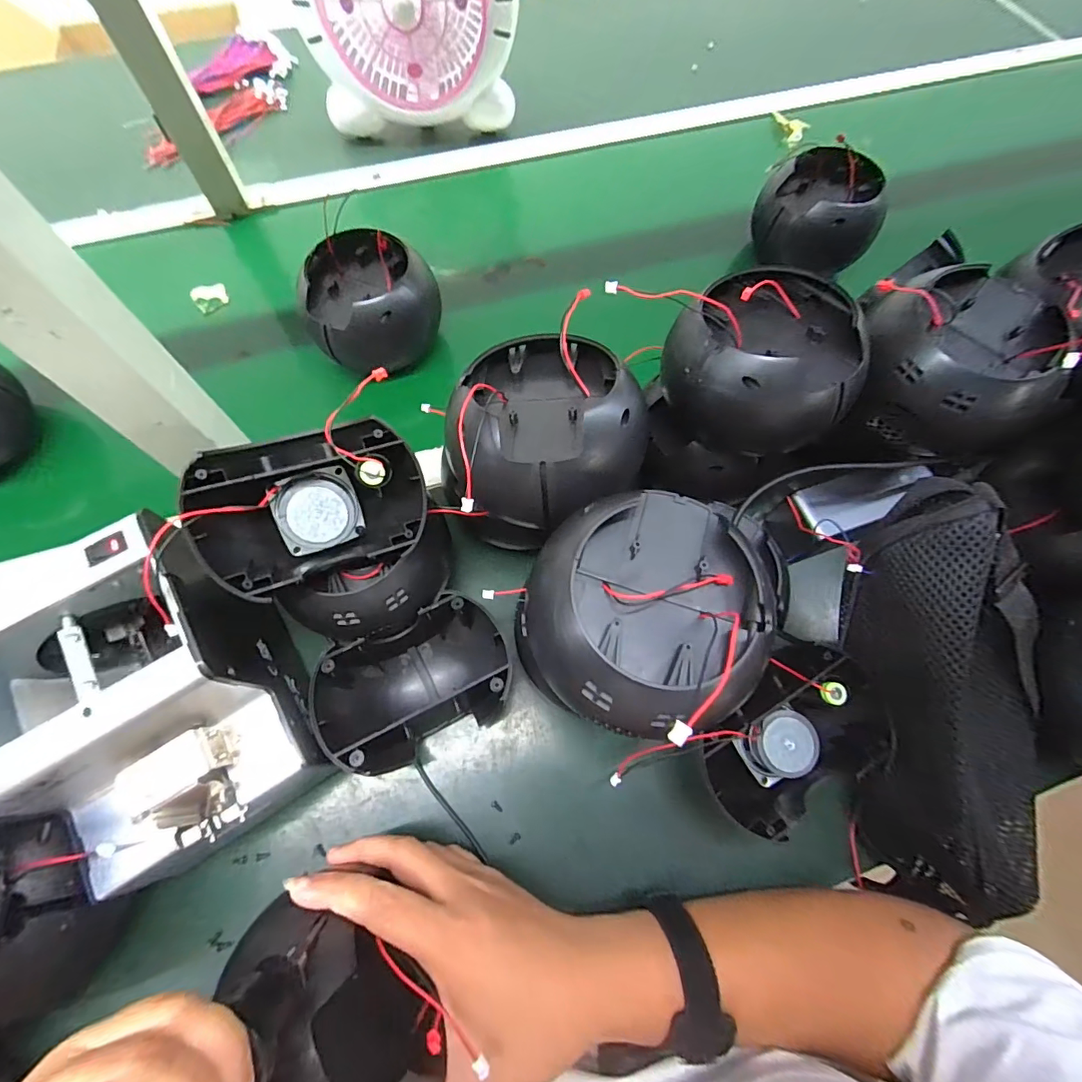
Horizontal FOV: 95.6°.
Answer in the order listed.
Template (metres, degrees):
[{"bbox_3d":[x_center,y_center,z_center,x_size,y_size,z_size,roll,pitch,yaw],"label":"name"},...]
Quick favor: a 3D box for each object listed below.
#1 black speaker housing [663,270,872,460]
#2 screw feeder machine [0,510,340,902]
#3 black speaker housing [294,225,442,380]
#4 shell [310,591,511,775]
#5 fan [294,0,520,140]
[{"bbox_3d":[0.154,-0.127,0.360,0.125,0.100,0.105,11,68,3],"label":"black speaker housing"},{"bbox_3d":[-0.238,0.106,0.312,0.147,0.143,0.168,-28,71,-12],"label":"screw feeder machine"},{"bbox_3d":[-0.166,-0.223,0.493,0.128,0.100,0.116,-12,69,-6],"label":"black speaker housing"},{"bbox_3d":[-0.087,0.104,0.358,0.127,0.067,0.087,-23,70,-10],"label":"shell"},{"bbox_3d":[-0.155,-0.653,0.579,0.250,0.235,0.113,-5,68,-4],"label":"fan"}]

